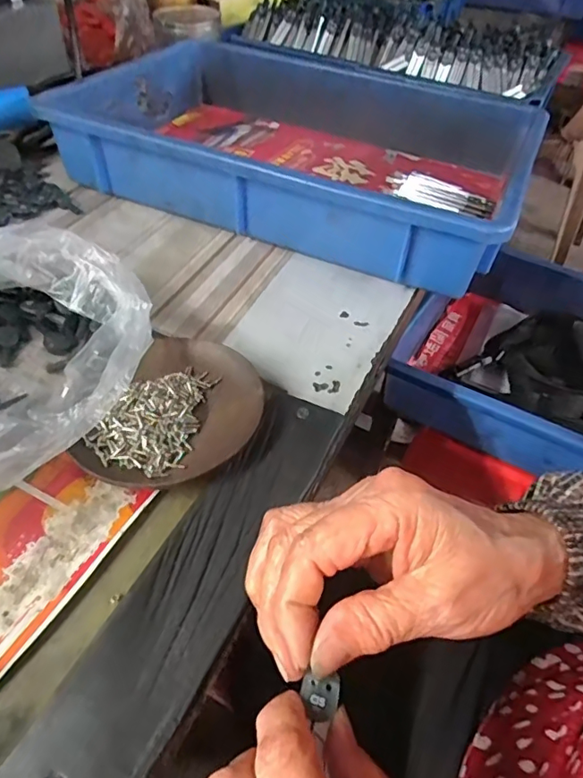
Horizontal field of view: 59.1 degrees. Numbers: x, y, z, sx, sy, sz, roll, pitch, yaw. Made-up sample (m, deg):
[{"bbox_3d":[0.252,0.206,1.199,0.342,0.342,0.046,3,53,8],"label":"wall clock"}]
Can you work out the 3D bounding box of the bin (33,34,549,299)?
[{"bbox_3d":[0.014,-0.257,0.532,0.410,0.082,0.313,20,48,14],"label":"bin"}]

